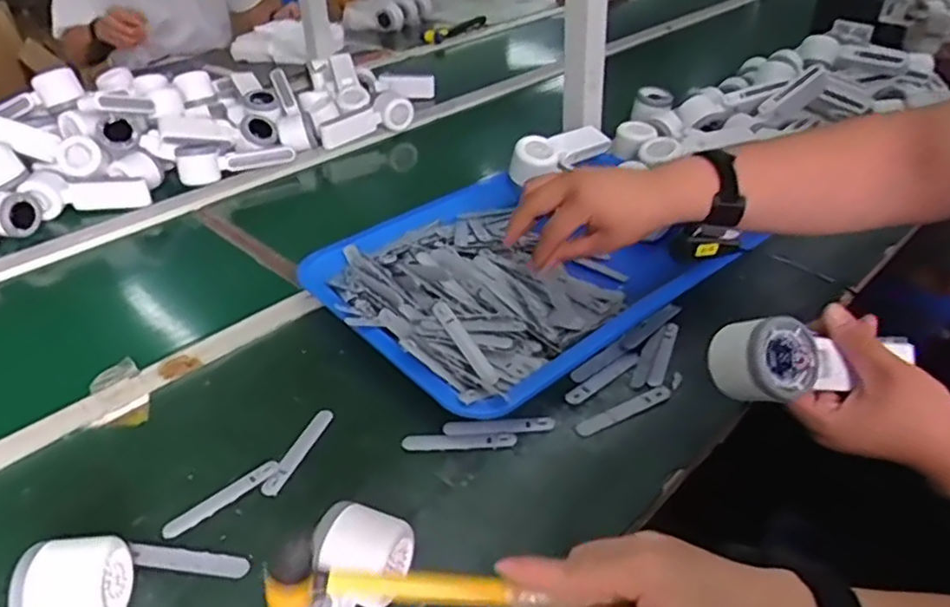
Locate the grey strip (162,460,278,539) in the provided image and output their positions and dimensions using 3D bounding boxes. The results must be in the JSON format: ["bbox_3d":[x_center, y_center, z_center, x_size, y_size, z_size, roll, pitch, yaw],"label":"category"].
[{"bbox_3d":[-0.200,0.154,0.537,0.094,0.004,0.015,-32,55,-30],"label":"grey strip"}]

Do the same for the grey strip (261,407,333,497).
[{"bbox_3d":[-0.150,0.125,0.577,0.017,0.006,0.095,8,37,16],"label":"grey strip"}]

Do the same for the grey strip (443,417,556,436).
[{"bbox_3d":[0.022,0.107,0.584,0.095,0.009,0.015,-2,43,-5],"label":"grey strip"}]

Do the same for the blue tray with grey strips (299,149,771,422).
[{"bbox_3d":[0.030,-0.041,0.751,0.372,0.052,0.344,-29,43,-31],"label":"blue tray with grey strips"}]

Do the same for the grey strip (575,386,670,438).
[{"bbox_3d":[0.132,0.094,0.598,0.095,0.006,0.018,-21,39,-22],"label":"grey strip"}]

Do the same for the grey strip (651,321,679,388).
[{"bbox_3d":[0.183,0.046,0.652,0.014,0.007,0.097,11,38,20],"label":"grey strip"}]

